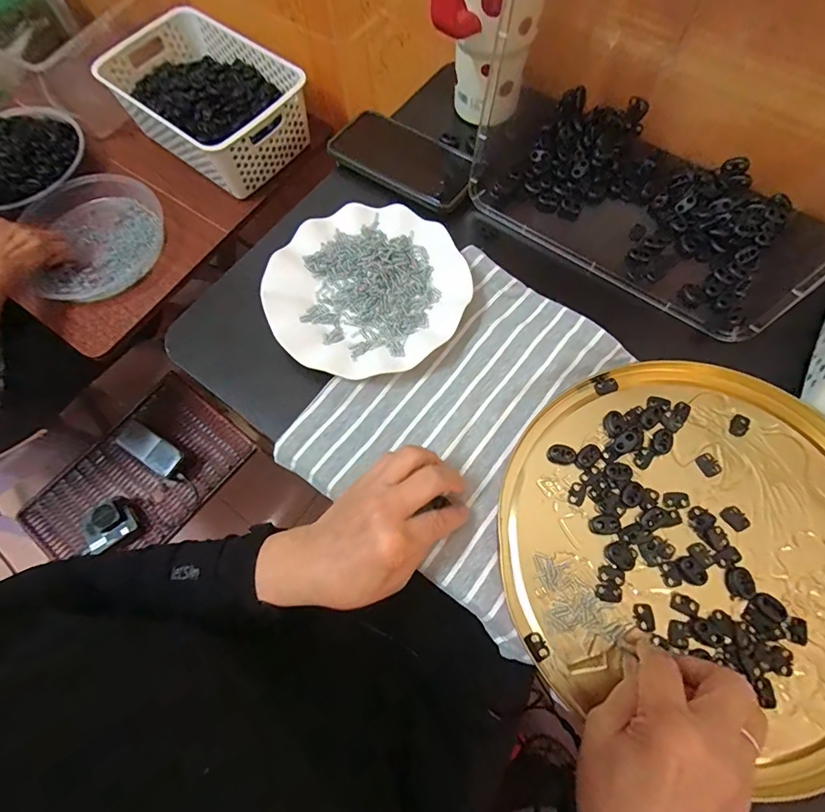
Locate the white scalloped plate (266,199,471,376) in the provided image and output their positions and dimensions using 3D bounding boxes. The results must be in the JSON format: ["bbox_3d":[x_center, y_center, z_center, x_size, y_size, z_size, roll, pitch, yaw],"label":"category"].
[{"bbox_3d":[-0.043,-0.109,0.418,0.178,0.024,0.175,-1,70,2],"label":"white scalloped plate"}]

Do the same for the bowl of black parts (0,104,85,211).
[{"bbox_3d":[-0.680,-0.429,0.750,0.224,0.075,0.241,-1,70,2],"label":"bowl of black parts"}]

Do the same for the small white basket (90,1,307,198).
[{"bbox_3d":[-0.336,-0.511,0.745,0.318,0.097,0.207,37,76,14],"label":"small white basket"}]

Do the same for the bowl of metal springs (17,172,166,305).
[{"bbox_3d":[-0.500,-0.272,0.716,0.194,0.048,0.213,-1,70,2],"label":"bowl of metal springs"}]

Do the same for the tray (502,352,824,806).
[{"bbox_3d":[0.222,0.096,0.339,0.281,0.013,0.276,-1,70,2],"label":"tray"}]

